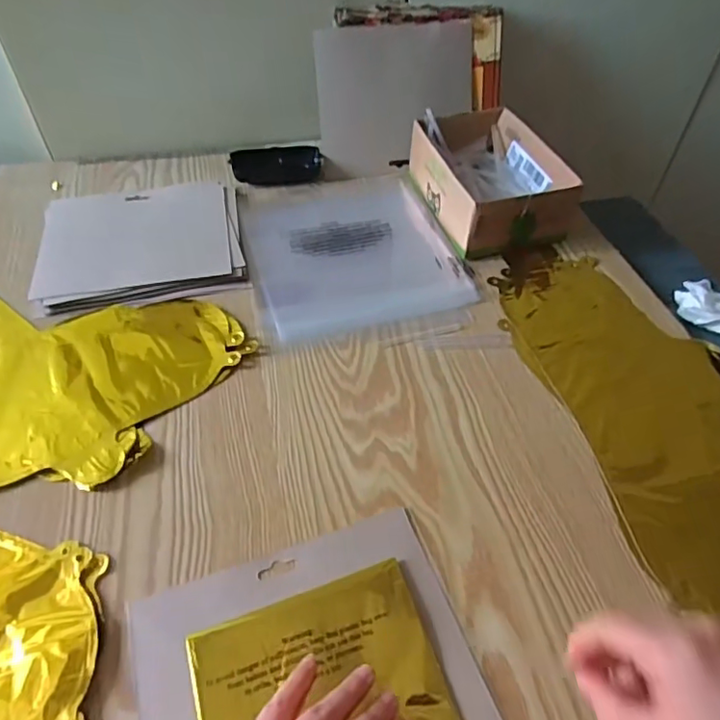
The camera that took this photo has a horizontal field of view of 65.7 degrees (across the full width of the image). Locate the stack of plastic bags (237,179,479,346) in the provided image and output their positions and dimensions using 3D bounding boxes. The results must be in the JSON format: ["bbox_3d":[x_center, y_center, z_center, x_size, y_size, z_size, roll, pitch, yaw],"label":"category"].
[{"bbox_3d":[-0.012,-0.133,0.622,0.219,0.007,0.268,-12,49,-12],"label":"stack of plastic bags"}]

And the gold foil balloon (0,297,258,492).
[{"bbox_3d":[-0.345,-0.021,0.501,0.421,0.015,0.249,22,51,17],"label":"gold foil balloon"}]

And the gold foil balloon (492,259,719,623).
[{"bbox_3d":[0.267,0.049,0.458,0.190,0.009,0.415,-10,49,-10],"label":"gold foil balloon"}]

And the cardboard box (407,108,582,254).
[{"bbox_3d":[0.147,-0.209,0.646,0.133,0.071,0.204,-12,50,-12],"label":"cardboard box"}]

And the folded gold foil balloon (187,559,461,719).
[{"bbox_3d":[-0.020,0.195,0.324,0.140,0.006,0.120,-14,50,-14],"label":"folded gold foil balloon"}]

